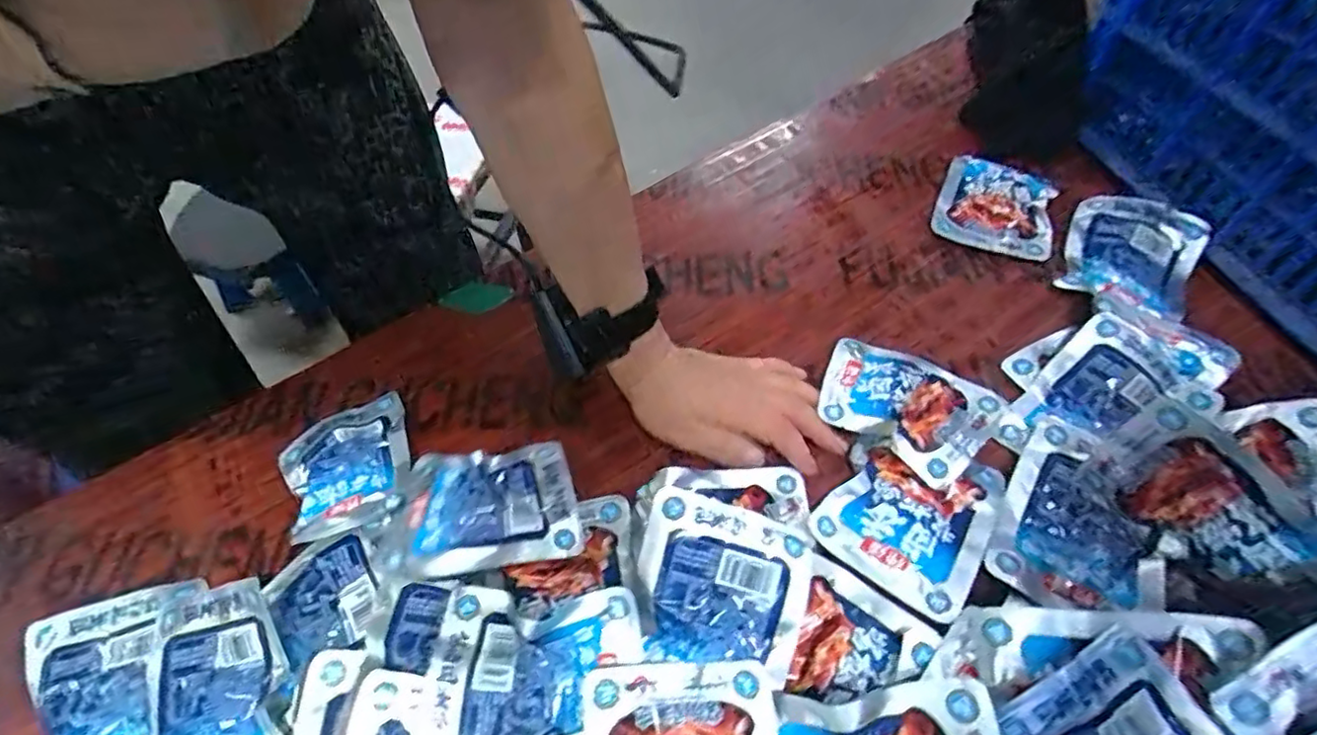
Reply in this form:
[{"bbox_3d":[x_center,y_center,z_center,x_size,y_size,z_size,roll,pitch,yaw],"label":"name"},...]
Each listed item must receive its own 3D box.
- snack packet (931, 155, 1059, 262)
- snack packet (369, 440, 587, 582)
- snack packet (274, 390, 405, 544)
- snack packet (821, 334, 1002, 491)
[{"bbox_3d":[0.311,-0.151,0.579,0.104,0.022,0.119,20,59,17],"label":"snack packet"},{"bbox_3d":[-0.121,0.095,0.430,0.130,0.028,0.093,-9,55,-3],"label":"snack packet"},{"bbox_3d":[-0.229,0.071,0.458,0.091,0.030,0.108,-19,56,-10],"label":"snack packet"},{"bbox_3d":[0.181,0.020,0.466,0.120,0.022,0.098,34,63,24],"label":"snack packet"}]

